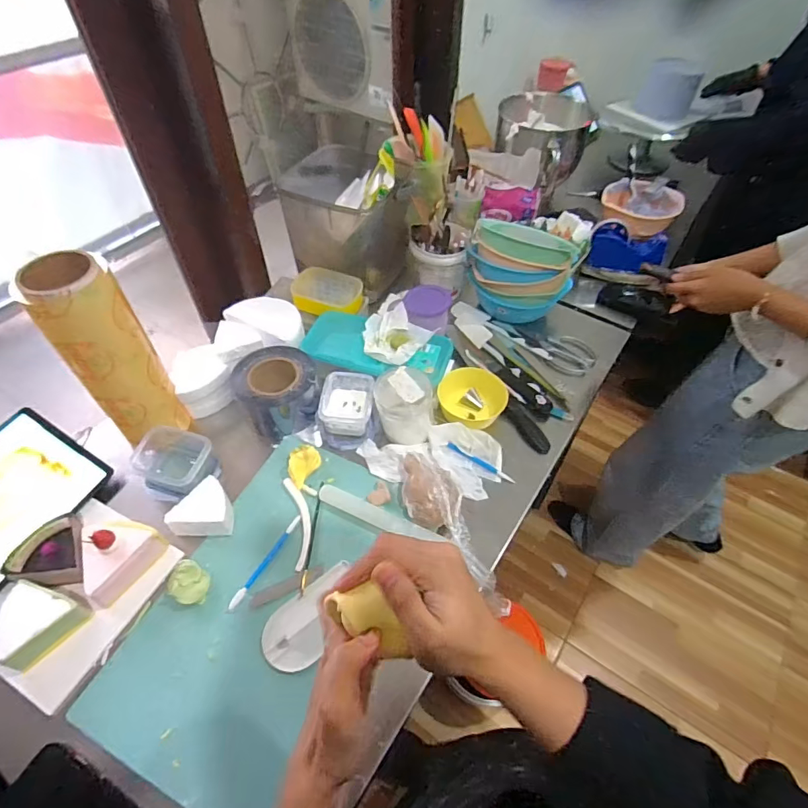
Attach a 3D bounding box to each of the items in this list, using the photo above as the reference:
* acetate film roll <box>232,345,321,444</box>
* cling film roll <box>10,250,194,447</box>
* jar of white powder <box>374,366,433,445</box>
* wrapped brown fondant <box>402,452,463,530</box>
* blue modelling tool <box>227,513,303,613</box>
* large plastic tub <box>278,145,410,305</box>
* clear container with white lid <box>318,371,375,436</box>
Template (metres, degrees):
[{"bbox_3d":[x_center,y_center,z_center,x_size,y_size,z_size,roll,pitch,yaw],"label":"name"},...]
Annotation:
[{"bbox_3d":[-0.213,-0.021,0.804,0.129,0.088,0.133,-37,60,-26],"label":"acetate film roll"},{"bbox_3d":[-0.402,-0.061,0.664,0.100,0.294,0.074,-29,57,-22],"label":"cling film roll"},{"bbox_3d":[0.001,0.005,0.754,0.093,0.103,0.093,-4,51,-4],"label":"jar of white powder"},{"bbox_3d":[0.040,0.127,0.685,0.081,0.057,0.112,1,51,0],"label":"wrapped brown fondant"},{"bbox_3d":[-0.192,0.219,0.657,0.012,0.004,0.148,23,55,18],"label":"blue modelling tool"},{"bbox_3d":[-0.103,-0.389,0.988,0.212,0.218,0.228,0,51,0],"label":"large plastic tub"},{"bbox_3d":[-0.094,0.003,0.792,0.086,0.056,0.100,4,51,3],"label":"clear container with white lid"}]

